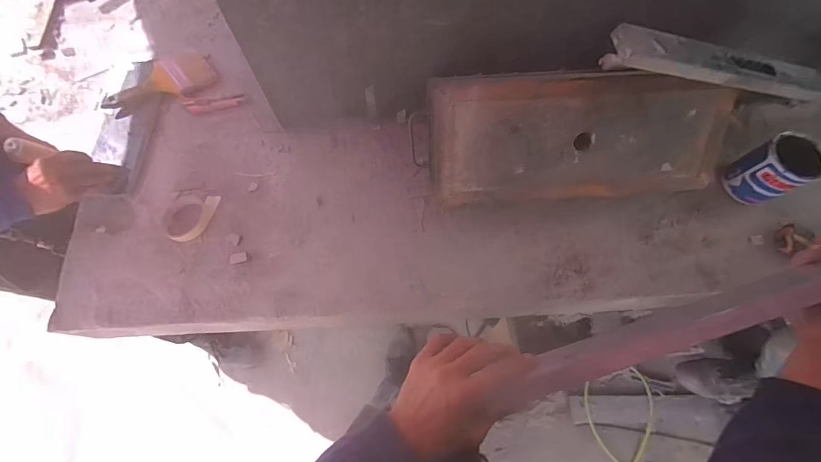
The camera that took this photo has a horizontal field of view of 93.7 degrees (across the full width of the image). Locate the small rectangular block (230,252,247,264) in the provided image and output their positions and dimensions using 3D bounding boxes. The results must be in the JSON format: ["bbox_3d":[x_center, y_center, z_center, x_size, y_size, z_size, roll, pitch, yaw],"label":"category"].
[{"bbox_3d":[-0.336,0.053,0.750,0.032,0.004,0.021,-14,71,-5],"label":"small rectangular block"}]

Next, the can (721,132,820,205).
[{"bbox_3d":[0.716,-0.120,0.763,0.098,0.117,0.098,0,70,0],"label":"can"}]

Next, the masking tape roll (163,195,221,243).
[{"bbox_3d":[-0.441,-0.026,0.772,0.100,0.015,0.095,-1,70,-1],"label":"masking tape roll"}]

